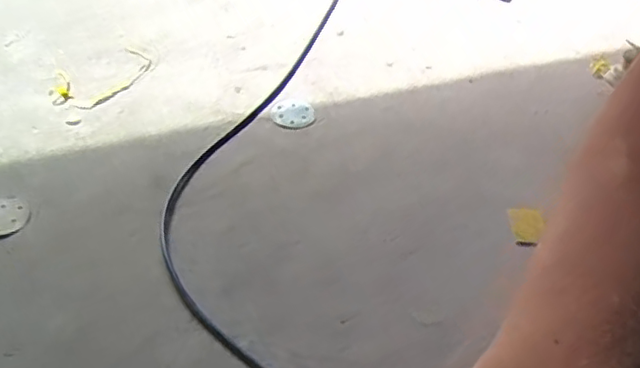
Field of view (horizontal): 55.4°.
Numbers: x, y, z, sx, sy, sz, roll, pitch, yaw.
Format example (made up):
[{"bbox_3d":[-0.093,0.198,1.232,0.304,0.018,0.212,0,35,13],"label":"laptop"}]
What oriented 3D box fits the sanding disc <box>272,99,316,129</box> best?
[{"bbox_3d":[-0.070,-0.182,1.574,0.125,0.014,0.100,-7,52,-24],"label":"sanding disc"}]

